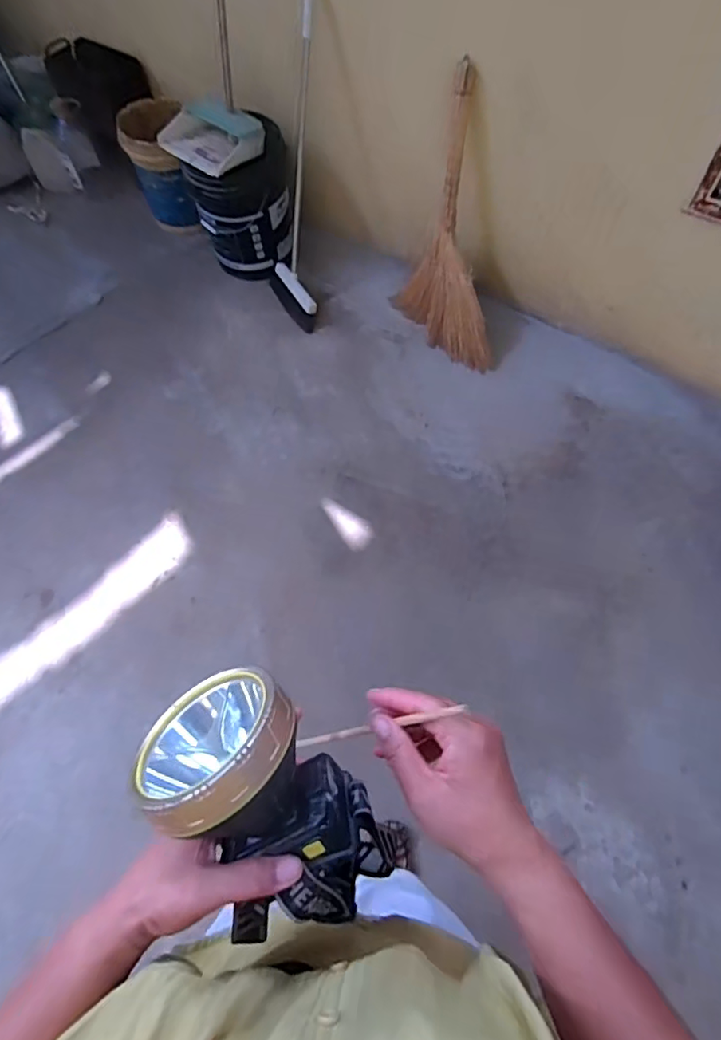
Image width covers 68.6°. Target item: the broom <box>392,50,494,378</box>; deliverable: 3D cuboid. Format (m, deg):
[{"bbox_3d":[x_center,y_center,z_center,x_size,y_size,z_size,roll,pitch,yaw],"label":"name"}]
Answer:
[{"bbox_3d":[0.332,-0.835,1.567,0.072,0.702,0.437,-30,66,-34],"label":"broom"}]

